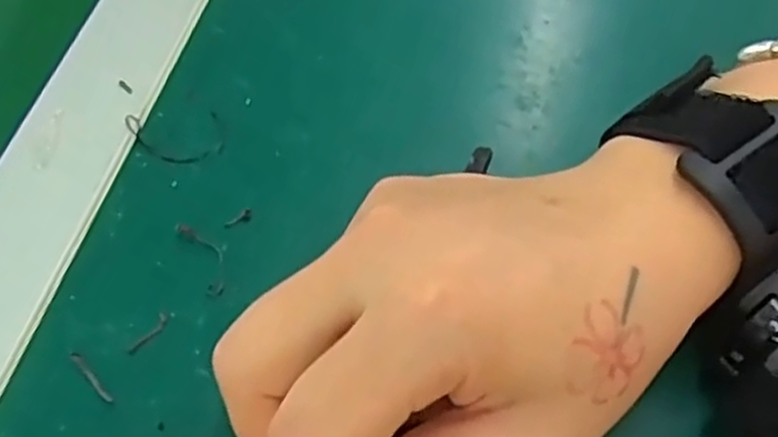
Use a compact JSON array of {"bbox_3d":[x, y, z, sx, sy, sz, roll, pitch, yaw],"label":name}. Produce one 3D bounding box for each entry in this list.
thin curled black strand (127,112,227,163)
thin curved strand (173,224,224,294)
[{"bbox_3d":[-0.074,-0.029,0.260,0.033,0.004,0.022,-8,59,-5],"label":"thin curled black strand"},{"bbox_3d":[-0.058,0.011,0.236,0.009,0.004,0.028,-27,62,-16],"label":"thin curved strand"}]

